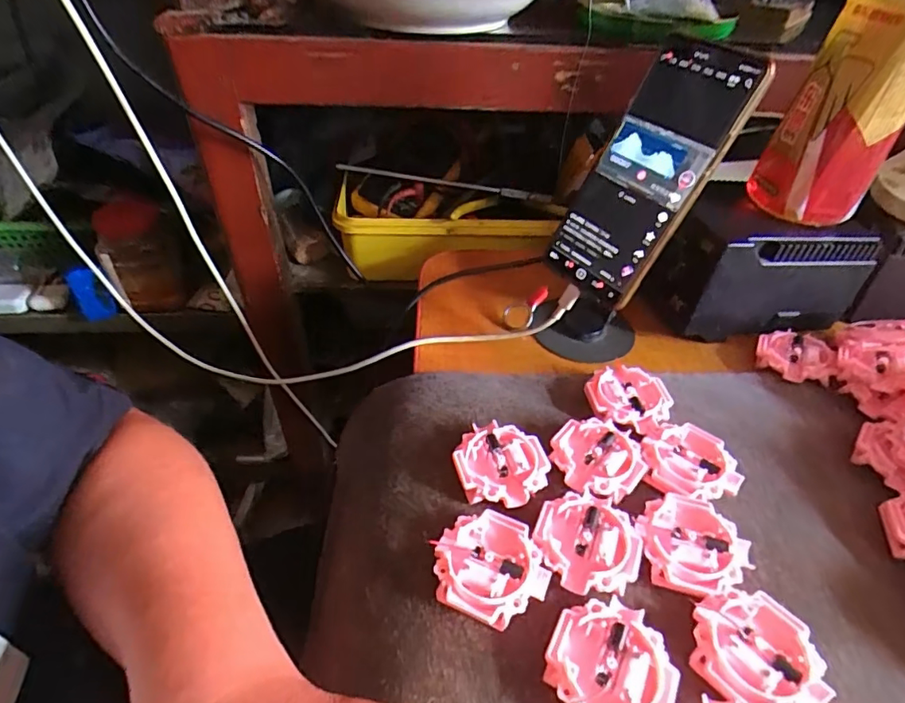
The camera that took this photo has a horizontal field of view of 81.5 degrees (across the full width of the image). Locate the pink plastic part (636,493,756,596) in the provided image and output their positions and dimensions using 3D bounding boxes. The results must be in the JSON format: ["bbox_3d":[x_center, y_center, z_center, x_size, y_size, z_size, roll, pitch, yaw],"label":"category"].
[{"bbox_3d":[0.124,0.101,0.275,0.052,0.013,0.051,2,43,-1],"label":"pink plastic part"}]

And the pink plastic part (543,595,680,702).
[{"bbox_3d":[0.069,0.139,0.231,0.051,0.015,0.053,2,43,-1],"label":"pink plastic part"}]

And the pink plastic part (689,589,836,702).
[{"bbox_3d":[0.136,0.138,0.238,0.052,0.017,0.050,-2,43,-6],"label":"pink plastic part"}]

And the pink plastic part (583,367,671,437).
[{"bbox_3d":[0.117,0.032,0.354,0.053,0.017,0.050,23,46,20],"label":"pink plastic part"}]

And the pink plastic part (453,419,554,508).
[{"bbox_3d":[0.028,0.068,0.307,0.052,0.016,0.049,2,43,-1],"label":"pink plastic part"}]

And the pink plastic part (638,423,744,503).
[{"bbox_3d":[0.141,0.068,0.315,0.053,0.014,0.051,2,43,-1],"label":"pink plastic part"}]

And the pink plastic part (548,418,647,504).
[{"bbox_3d":[0.085,0.065,0.314,0.051,0.016,0.051,2,43,-1],"label":"pink plastic part"}]

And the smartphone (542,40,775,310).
[{"bbox_3d":[0.126,-0.116,0.349,0.014,0.166,0.076,6,30,-49],"label":"smartphone"}]

